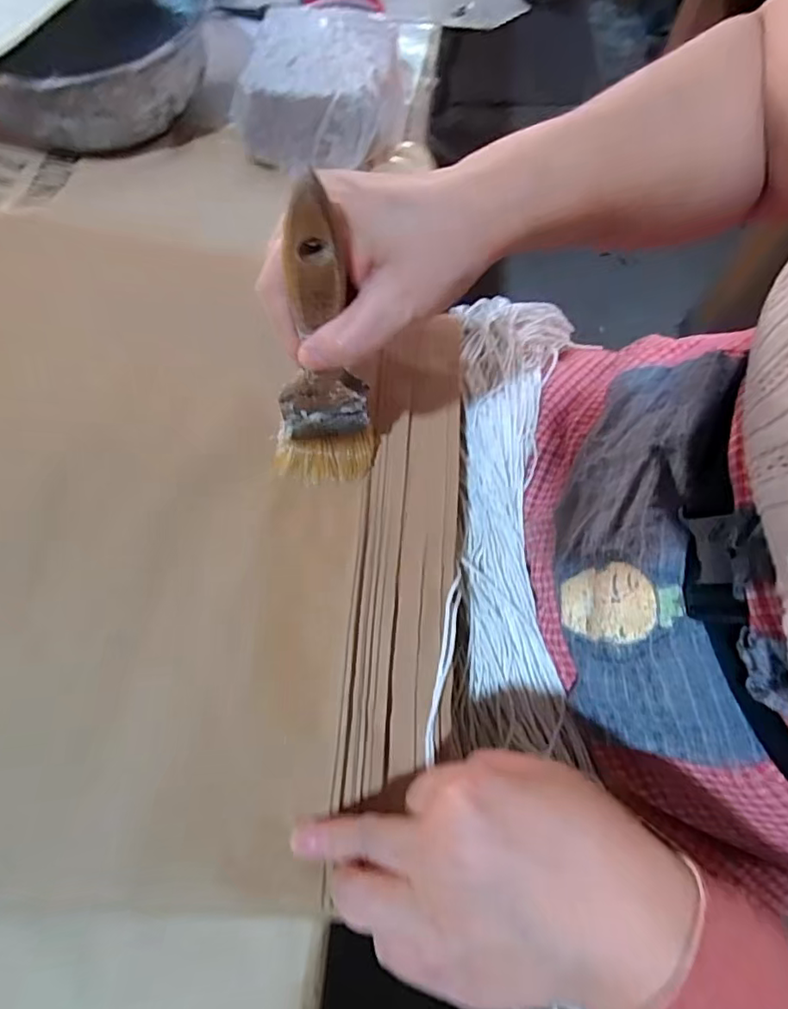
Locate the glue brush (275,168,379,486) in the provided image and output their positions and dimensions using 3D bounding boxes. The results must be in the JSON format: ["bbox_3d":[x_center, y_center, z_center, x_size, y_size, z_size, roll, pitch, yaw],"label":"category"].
[{"bbox_3d":[-0.036,-0.064,0.248,0.055,0.167,0.026,-14,64,-9],"label":"glue brush"}]

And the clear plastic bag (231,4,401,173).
[{"bbox_3d":[-0.058,-0.347,0.452,0.123,0.060,0.142,4,68,-1],"label":"clear plastic bag"}]

